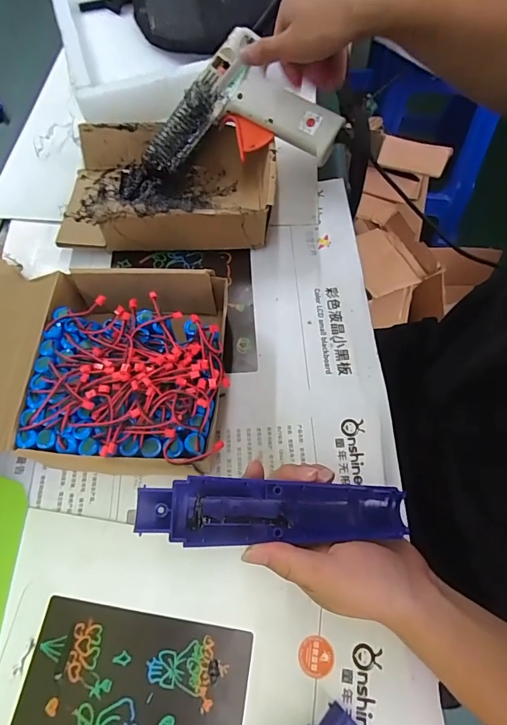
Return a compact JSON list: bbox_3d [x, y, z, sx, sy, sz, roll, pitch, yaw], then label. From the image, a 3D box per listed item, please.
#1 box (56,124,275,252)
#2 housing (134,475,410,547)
[{"bbox_3d":[-0.090,-0.194,0.445,0.217,0.057,0.156,-1,63,0],"label":"box"},{"bbox_3d":[0.014,0.095,0.267,0.166,0.019,0.037,4,63,-8],"label":"housing"}]

